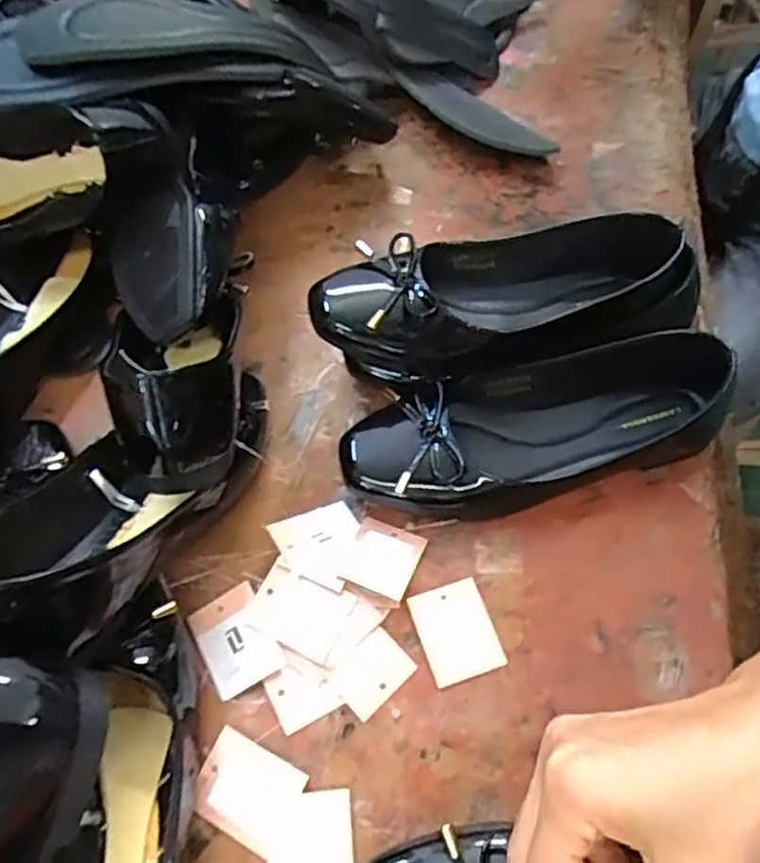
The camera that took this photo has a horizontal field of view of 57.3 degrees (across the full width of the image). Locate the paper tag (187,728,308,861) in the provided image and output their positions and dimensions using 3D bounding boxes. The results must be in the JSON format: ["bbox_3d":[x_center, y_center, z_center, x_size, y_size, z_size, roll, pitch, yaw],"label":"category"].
[{"bbox_3d":[-0.065,0.174,0.339,0.048,0.005,0.040,24,62,16],"label":"paper tag"}]

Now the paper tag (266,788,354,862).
[{"bbox_3d":[-0.032,0.196,0.324,0.040,0.004,0.049,-5,58,-1],"label":"paper tag"}]

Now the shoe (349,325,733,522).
[{"bbox_3d":[0.099,-0.003,0.411,0.237,0.058,0.085,-5,58,0],"label":"shoe"}]

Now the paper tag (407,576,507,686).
[{"bbox_3d":[0.042,0.107,0.377,0.040,0.004,0.050,-18,59,-8],"label":"paper tag"}]

